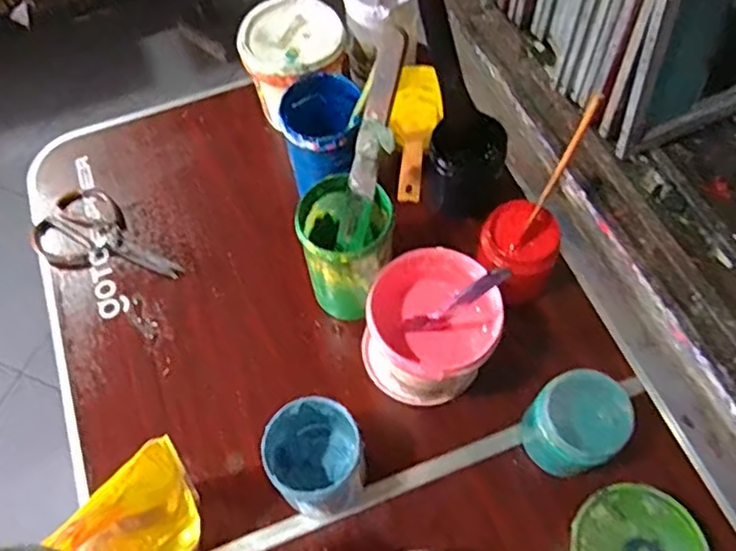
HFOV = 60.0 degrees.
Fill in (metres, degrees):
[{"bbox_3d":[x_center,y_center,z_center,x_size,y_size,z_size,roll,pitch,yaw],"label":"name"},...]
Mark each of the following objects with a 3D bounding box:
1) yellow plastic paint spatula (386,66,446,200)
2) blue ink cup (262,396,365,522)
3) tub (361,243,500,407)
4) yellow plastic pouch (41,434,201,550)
[{"bbox_3d":[0.057,-0.176,0.769,0.066,0.042,0.253,3,46,4],"label":"yellow plastic paint spatula"},{"bbox_3d":[-0.047,0.179,0.618,0.090,0.102,0.089,-1,62,2],"label":"blue ink cup"},{"bbox_3d":[0.063,0.059,0.660,0.131,0.128,0.132,22,65,13],"label":"tub"},{"bbox_3d":[-0.188,0.207,0.544,0.045,0.192,0.113,39,70,21],"label":"yellow plastic pouch"}]

